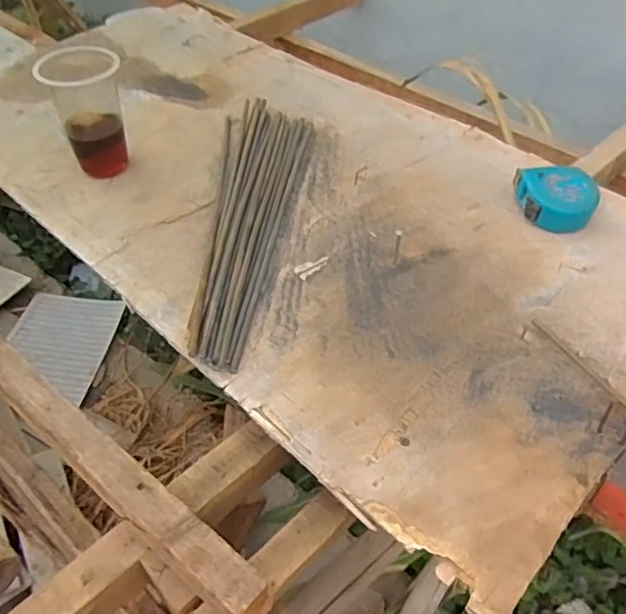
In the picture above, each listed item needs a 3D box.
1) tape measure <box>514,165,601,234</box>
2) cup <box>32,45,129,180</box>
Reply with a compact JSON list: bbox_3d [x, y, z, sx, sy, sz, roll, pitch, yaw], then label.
[{"bbox_3d":[0.277,-0.123,0.683,0.079,0.035,0.079,0,59,0],"label":"tape measure"},{"bbox_3d":[-0.266,-0.231,0.717,0.079,0.126,0.082,-6,49,-5],"label":"cup"}]

